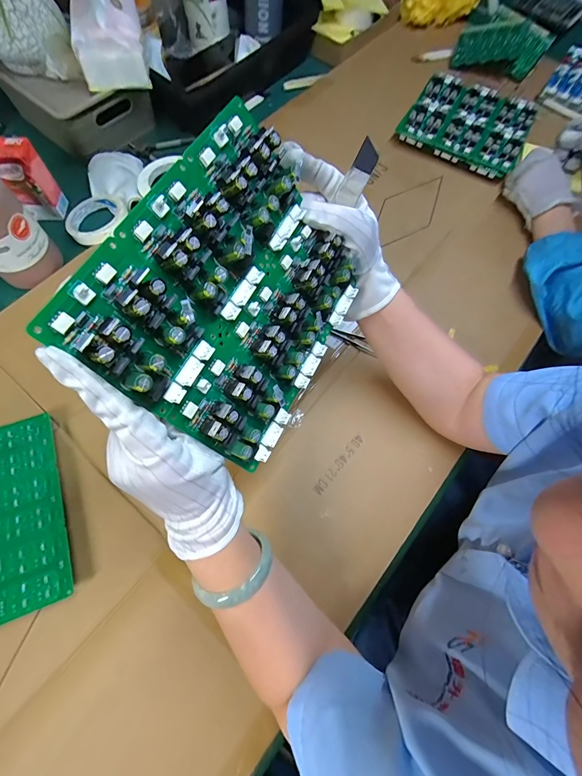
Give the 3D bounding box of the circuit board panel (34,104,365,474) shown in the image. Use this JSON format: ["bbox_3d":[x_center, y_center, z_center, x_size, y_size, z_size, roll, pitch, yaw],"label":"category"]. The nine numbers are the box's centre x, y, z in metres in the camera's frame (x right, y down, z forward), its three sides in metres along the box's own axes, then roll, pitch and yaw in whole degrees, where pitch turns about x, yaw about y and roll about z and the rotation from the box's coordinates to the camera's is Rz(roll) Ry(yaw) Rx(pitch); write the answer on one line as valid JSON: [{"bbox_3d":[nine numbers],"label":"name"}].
[{"bbox_3d":[-0.029,-0.064,0.249,0.025,0.173,0.198,9,62,49],"label":"circuit board panel"}]

